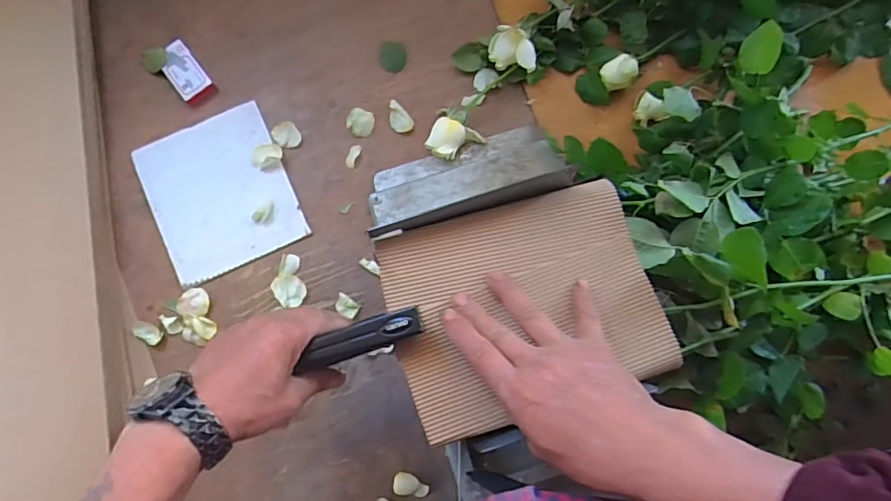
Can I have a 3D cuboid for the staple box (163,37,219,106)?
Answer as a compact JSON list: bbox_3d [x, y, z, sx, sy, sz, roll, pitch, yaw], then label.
[{"bbox_3d":[-0.306,-0.208,0.619,0.040,0.014,0.074,-37,84,-6],"label":"staple box"}]

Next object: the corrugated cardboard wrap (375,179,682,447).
[{"bbox_3d":[0.063,0.044,0.425,0.209,0.022,0.165,-16,82,-4],"label":"corrugated cardboard wrap"}]

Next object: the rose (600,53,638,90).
[{"bbox_3d":[0.195,-0.201,0.594,0.037,0.030,0.036,-4,82,0],"label":"rose"}]

